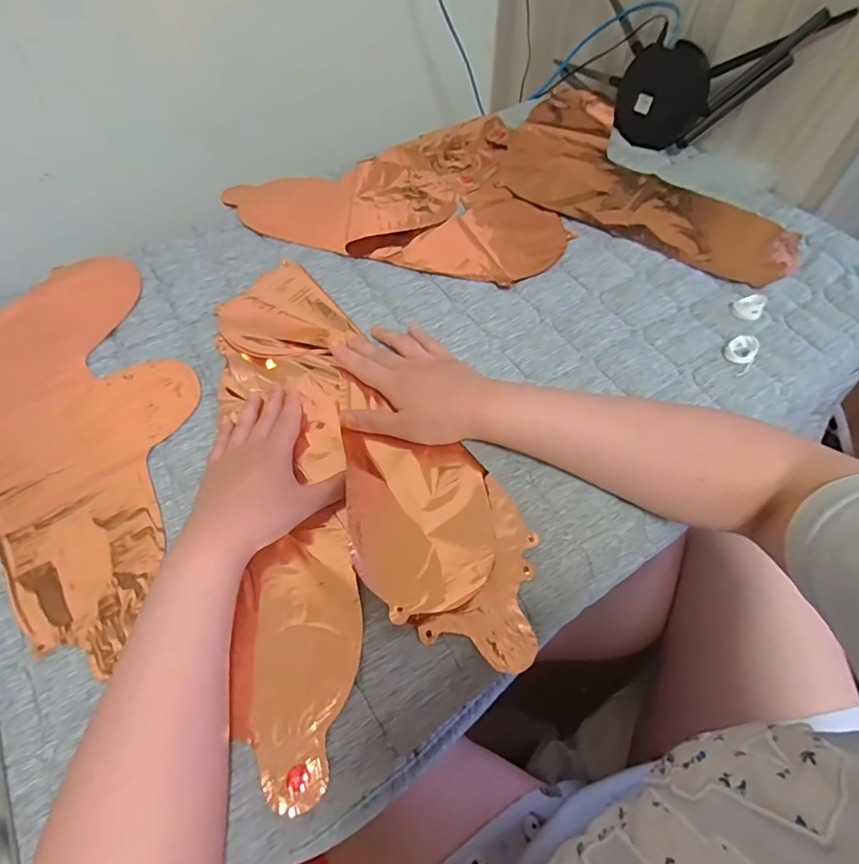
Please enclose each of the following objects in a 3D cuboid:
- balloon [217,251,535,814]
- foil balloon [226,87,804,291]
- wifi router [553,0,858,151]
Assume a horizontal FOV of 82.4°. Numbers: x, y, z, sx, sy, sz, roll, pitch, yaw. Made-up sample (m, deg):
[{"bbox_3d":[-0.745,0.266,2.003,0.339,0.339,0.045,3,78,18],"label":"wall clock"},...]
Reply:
[{"bbox_3d":[-0.092,0.018,0.425,0.231,0.031,0.436,-24,63,-13],"label":"balloon"},{"bbox_3d":[0.077,-0.325,0.638,0.653,0.033,0.374,0,60,0],"label":"foil balloon"},{"bbox_3d":[0.298,-0.456,0.621,0.034,0.155,0.319,-18,50,-35],"label":"wifi router"}]

